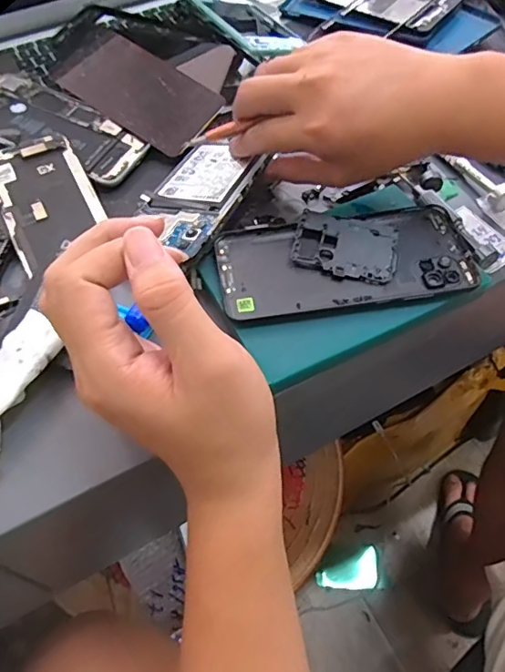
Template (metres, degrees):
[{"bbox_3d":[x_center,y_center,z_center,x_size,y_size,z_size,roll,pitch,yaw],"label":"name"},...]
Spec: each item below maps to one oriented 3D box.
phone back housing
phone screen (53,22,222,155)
[{"bbox_3d":[0.060,-0.050,0.338,0.162,0.015,0.074,-7,55,-4],"label":"phone back housing"},{"bbox_3d":[-0.104,-0.215,0.442,0.152,0.009,0.070,36,83,10],"label":"phone screen"}]

